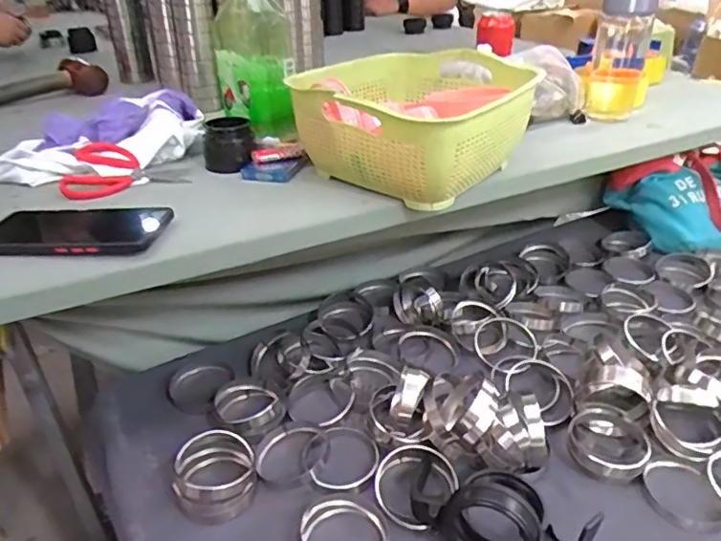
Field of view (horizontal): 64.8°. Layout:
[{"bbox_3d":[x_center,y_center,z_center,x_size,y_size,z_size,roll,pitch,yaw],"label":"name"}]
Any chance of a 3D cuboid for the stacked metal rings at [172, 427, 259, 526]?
[{"bbox_3d":[-0.132,0.188,0.518,0.071,0.038,0.078,-1,32,0],"label":"stacked metal rings"}]

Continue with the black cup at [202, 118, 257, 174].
[{"bbox_3d":[-0.167,-0.159,0.721,0.065,0.050,0.068,-10,33,-14],"label":"black cup"}]

